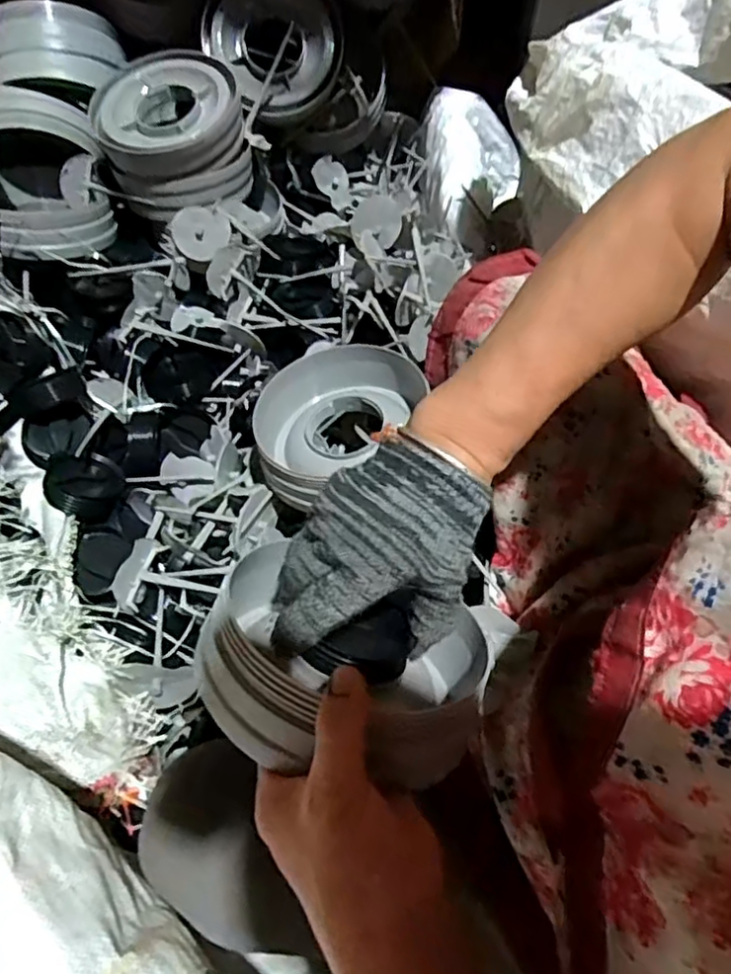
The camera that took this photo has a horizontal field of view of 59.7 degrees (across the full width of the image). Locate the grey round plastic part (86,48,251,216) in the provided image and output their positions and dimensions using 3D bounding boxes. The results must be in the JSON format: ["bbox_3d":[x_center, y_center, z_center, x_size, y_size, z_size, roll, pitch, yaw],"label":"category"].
[{"bbox_3d":[-0.216,-0.398,0.720,0.155,0.090,0.148,-1,66,2],"label":"grey round plastic part"}]

